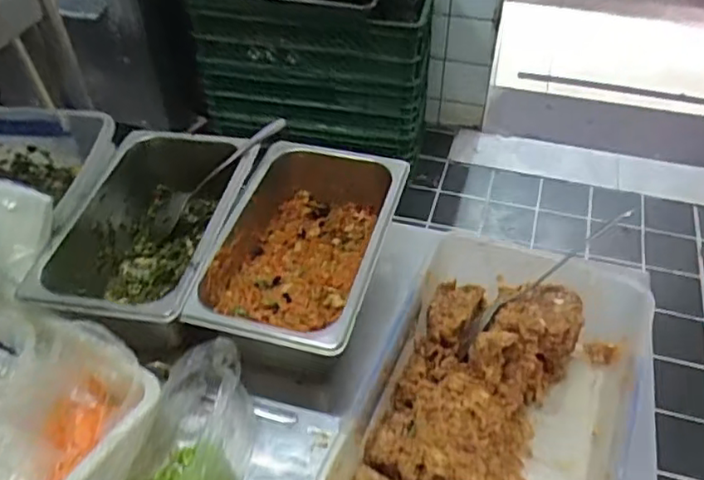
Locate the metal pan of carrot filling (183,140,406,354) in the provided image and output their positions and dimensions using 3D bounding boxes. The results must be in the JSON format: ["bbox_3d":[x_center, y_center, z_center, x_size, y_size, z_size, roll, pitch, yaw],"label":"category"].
[{"bbox_3d":[-0.048,0.014,0.656,0.151,0.077,0.252,10,48,11],"label":"metal pan of carrot filling"}]

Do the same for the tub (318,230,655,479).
[{"bbox_3d":[0.120,0.148,0.546,0.203,0.102,0.302,19,48,18],"label":"tub"}]

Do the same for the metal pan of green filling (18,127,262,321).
[{"bbox_3d":[-0.207,0.002,0.685,0.158,0.096,0.258,8,47,9],"label":"metal pan of green filling"}]

